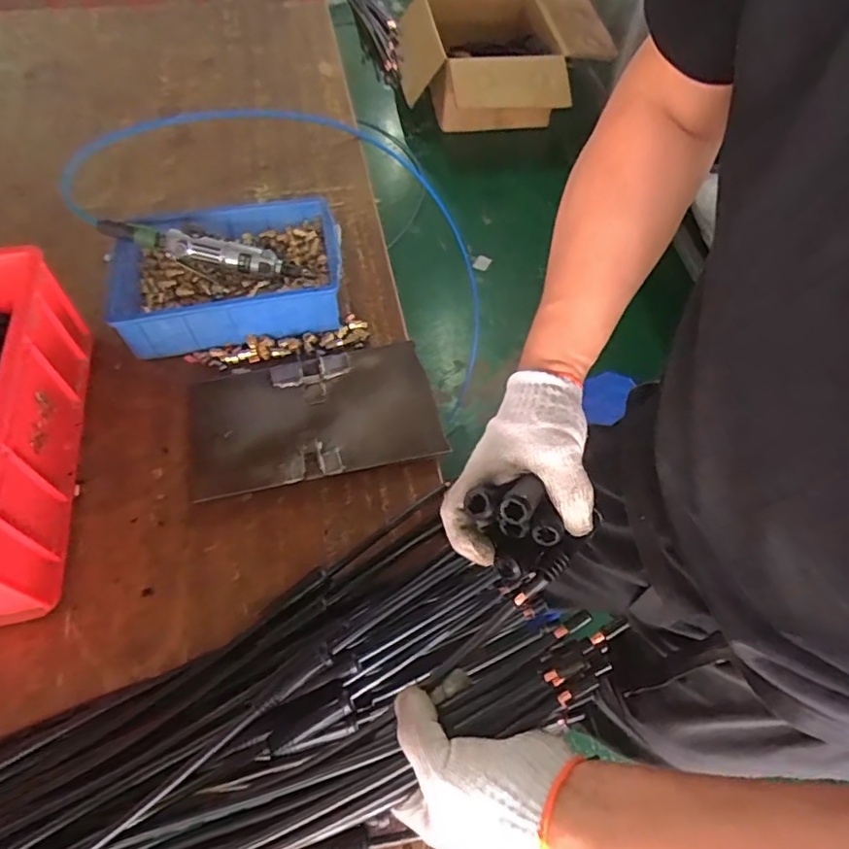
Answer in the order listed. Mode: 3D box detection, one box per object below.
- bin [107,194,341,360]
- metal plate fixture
[{"bbox_3d":[-0.267,-0.200,0.765,0.300,0.087,0.211,-8,58,-4],"label":"bin"},{"bbox_3d":[-0.135,-0.013,0.690,0.295,0.026,0.177,-13,58,-7],"label":"metal plate fixture"}]

